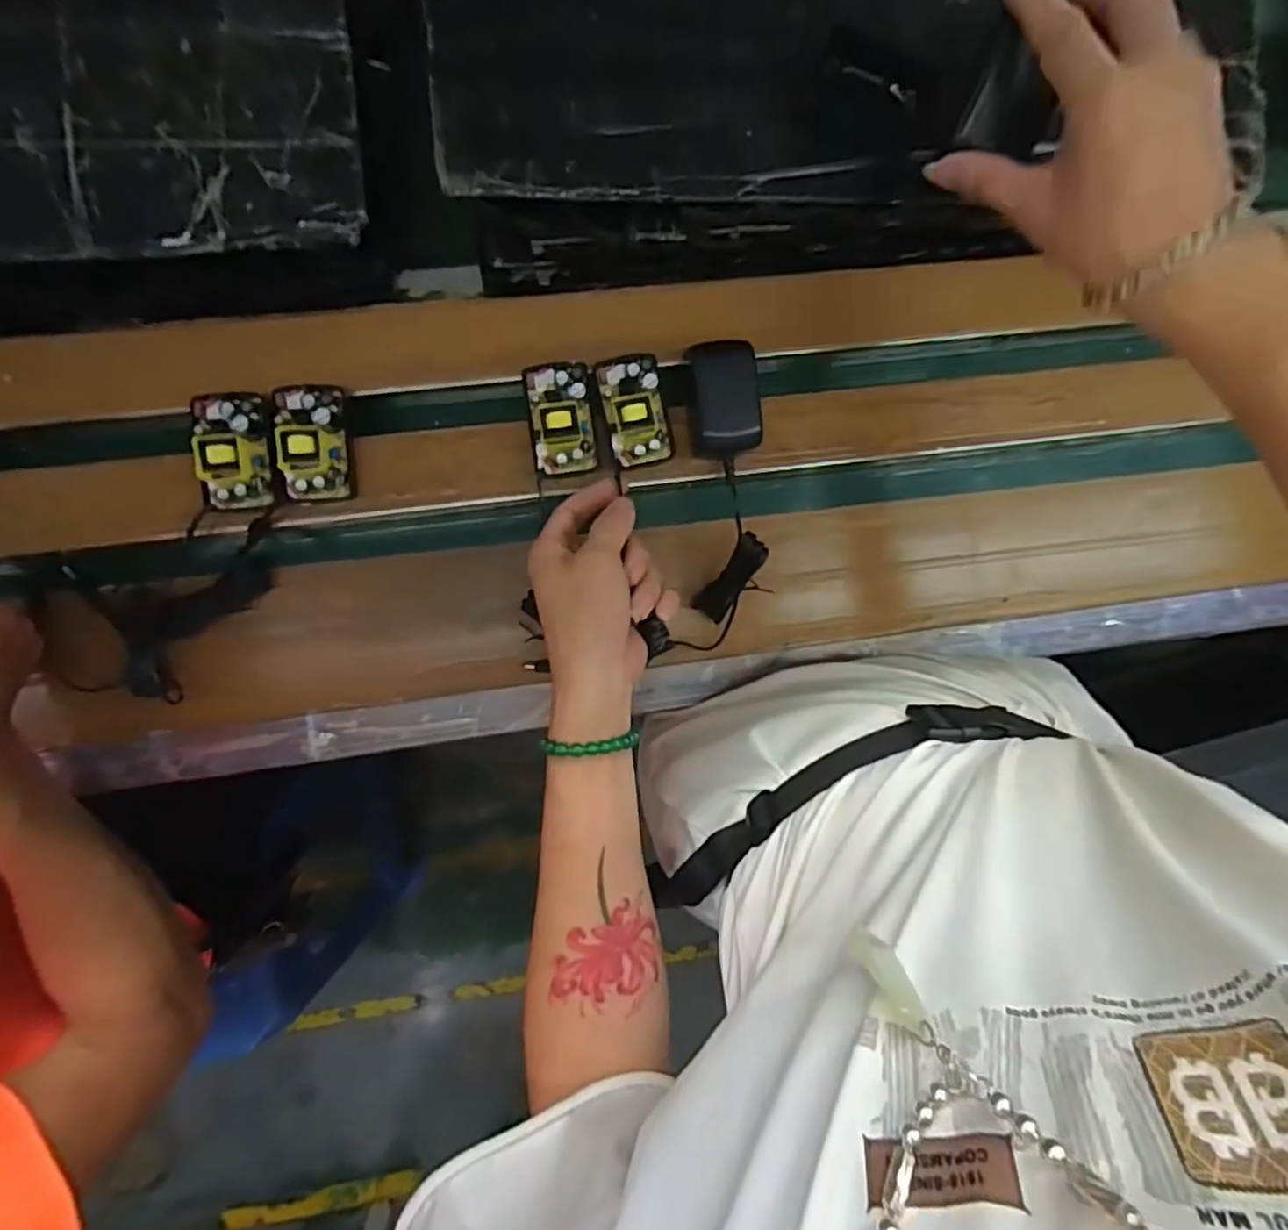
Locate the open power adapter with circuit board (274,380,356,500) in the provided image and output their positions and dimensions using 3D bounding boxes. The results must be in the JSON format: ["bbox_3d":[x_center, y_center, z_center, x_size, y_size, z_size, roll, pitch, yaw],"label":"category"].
[{"bbox_3d":[-0.204,-0.107,0.389,0.042,0.018,0.072,-4,95,-6],"label":"open power adapter with circuit board"}]

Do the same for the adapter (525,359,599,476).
[{"bbox_3d":[-0.052,-0.126,0.405,0.041,0.025,0.068,-4,95,-6],"label":"adapter"}]

